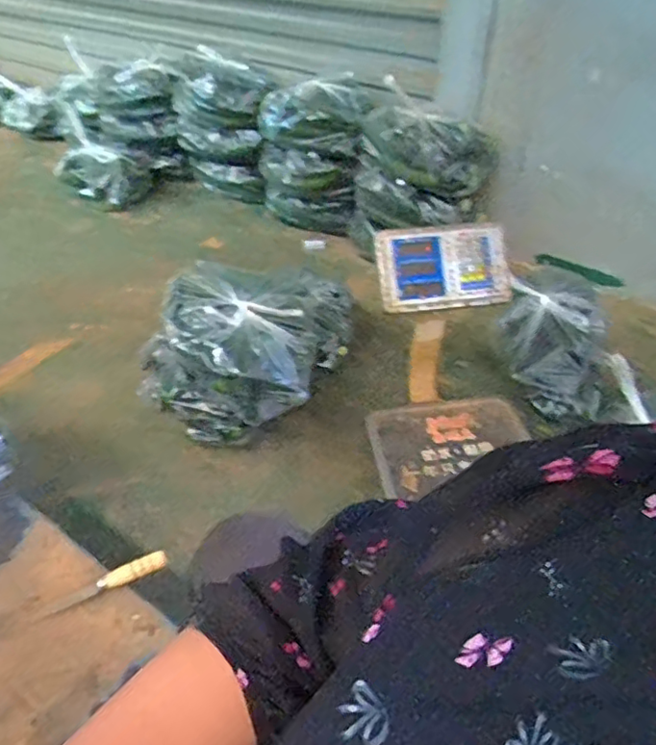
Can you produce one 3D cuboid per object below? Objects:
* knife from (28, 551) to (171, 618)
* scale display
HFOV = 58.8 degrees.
[{"bbox_3d":[-0.314,0.299,0.819,0.177,0.019,0.026,-22,46,-23],"label":"knife"},{"bbox_3d":[0.219,-0.195,1.080,0.255,0.153,0.041,-7,6,-11],"label":"scale display"}]

